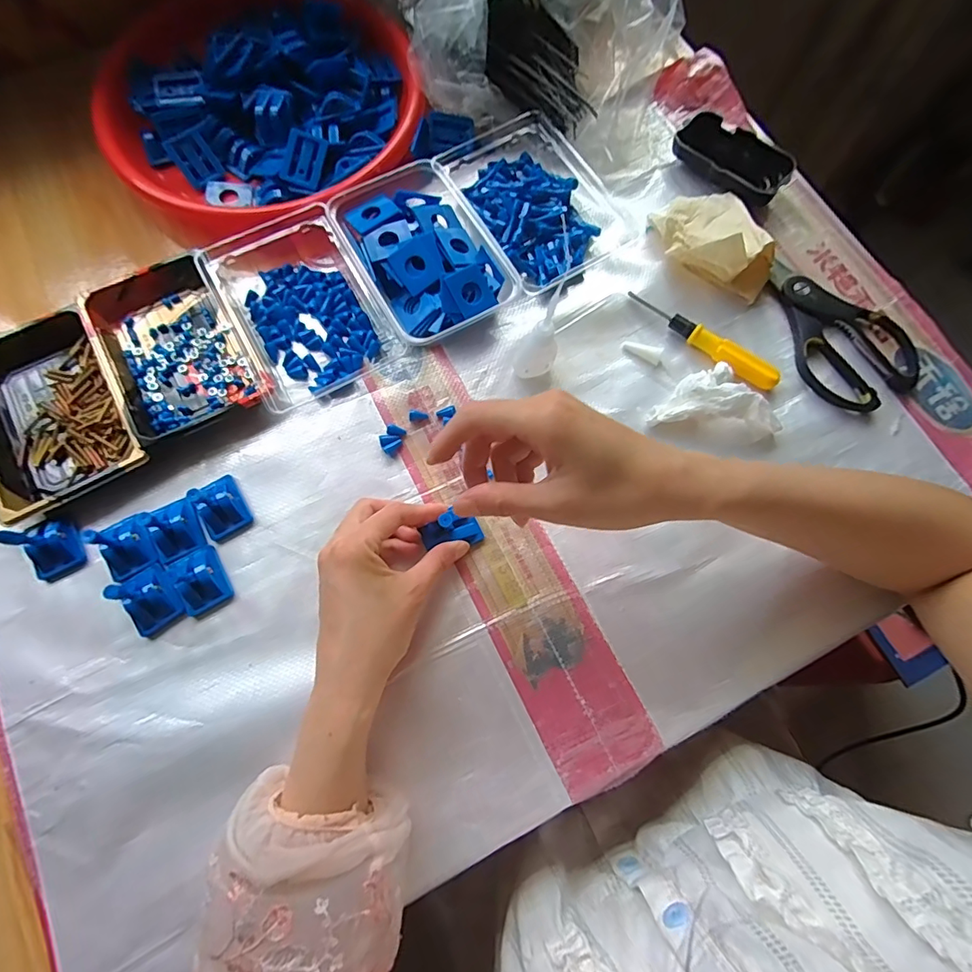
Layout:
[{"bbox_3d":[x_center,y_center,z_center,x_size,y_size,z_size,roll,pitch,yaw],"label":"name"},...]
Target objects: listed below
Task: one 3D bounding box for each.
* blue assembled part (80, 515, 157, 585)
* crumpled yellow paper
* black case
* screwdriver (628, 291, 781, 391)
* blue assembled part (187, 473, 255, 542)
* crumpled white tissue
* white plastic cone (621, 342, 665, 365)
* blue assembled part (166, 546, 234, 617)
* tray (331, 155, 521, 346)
[{"bbox_3d":[-0.265,0.045,0.358,0.034,0.021,0.038,-22,75,-6],"label":"blue assembled part"},{"bbox_3d":[0.203,-0.221,0.433,0.084,0.046,0.119,-15,74,-5],"label":"crumpled yellow paper"},{"bbox_3d":[0.233,-0.308,0.466,0.052,0.028,0.108,-43,78,-11],"label":"black case"},{"bbox_3d":[0.186,-0.127,0.421,0.141,0.016,0.016,36,77,10],"label":"screwdriver"},{"bbox_3d":[-0.203,0.013,0.363,0.033,0.041,0.041,-30,76,-8],"label":"blue assembled part"},{"bbox_3d":[0.181,-0.058,0.391,0.083,0.036,0.069,-26,76,-7],"label":"crumpled white tissue"},{"bbox_3d":[0.134,-0.116,0.420,0.034,0.011,0.012,27,76,7],"label":"white plastic cone"},{"bbox_3d":[-0.212,0.068,0.358,0.033,0.022,0.044,-30,76,-8],"label":"blue assembled part"},{"bbox_3d":[-0.056,-0.201,0.428,0.106,0.034,0.165,-30,76,-8],"label":"tray"}]

